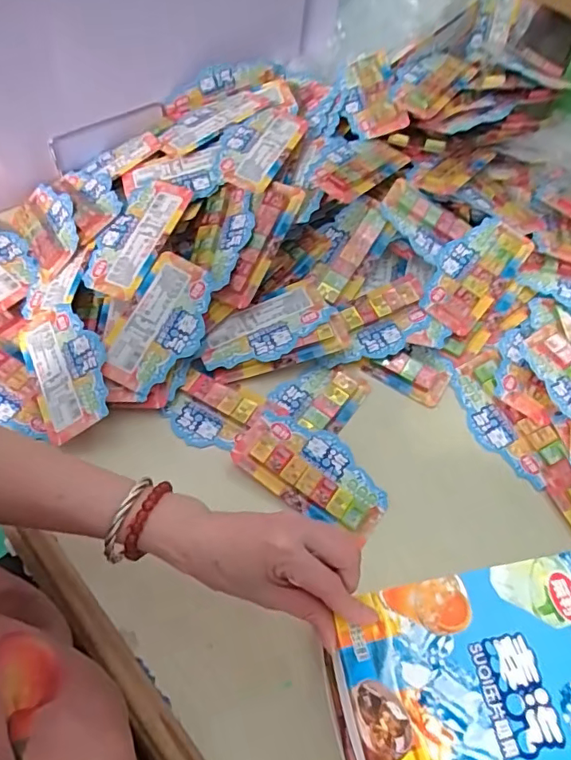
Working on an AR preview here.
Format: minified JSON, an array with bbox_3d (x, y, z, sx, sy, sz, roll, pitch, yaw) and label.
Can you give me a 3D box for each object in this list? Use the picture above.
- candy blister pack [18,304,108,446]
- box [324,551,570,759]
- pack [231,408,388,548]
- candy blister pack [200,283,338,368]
[{"bbox_3d":[-0.216,-0.016,0.509,0.076,0.008,0.149,-32,65,2],"label":"candy blister pack"},{"bbox_3d":[0.135,0.199,0.325,0.206,0.015,0.149,-8,61,-9],"label":"box"},{"bbox_3d":[0.026,0.085,0.486,0.149,0.019,0.075,36,64,15],"label":"pack"},{"bbox_3d":[-0.019,-0.054,0.556,0.144,0.021,0.069,-32,67,-20],"label":"candy blister pack"}]

